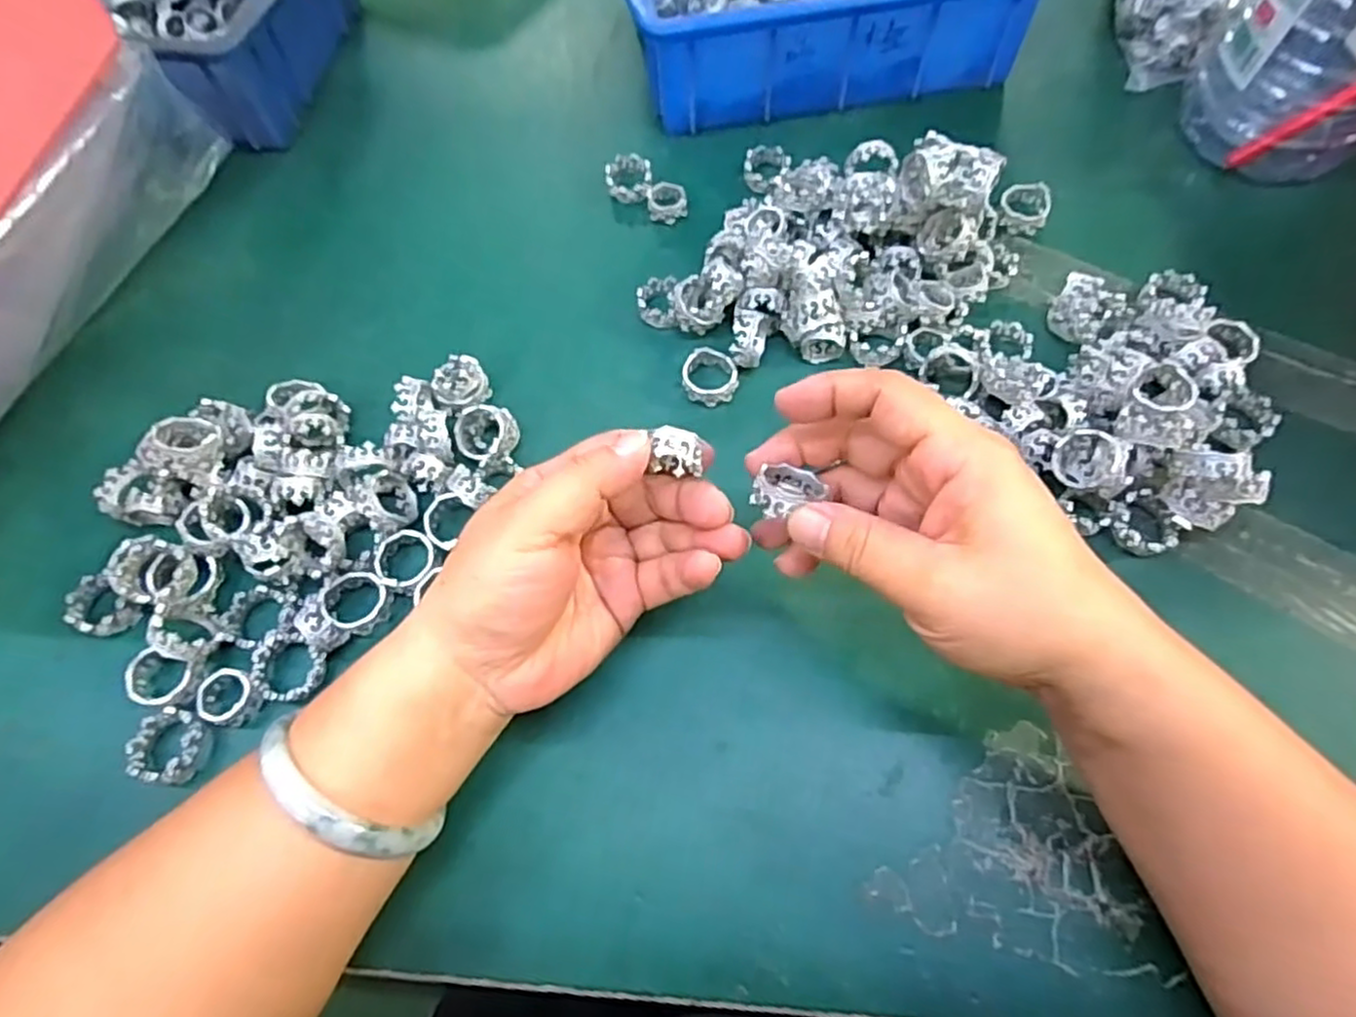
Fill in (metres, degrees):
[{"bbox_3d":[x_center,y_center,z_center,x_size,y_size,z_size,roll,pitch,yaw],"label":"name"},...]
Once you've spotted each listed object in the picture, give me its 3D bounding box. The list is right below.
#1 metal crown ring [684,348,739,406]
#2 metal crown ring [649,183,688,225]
[{"bbox_3d":[0.017,-0.066,0.360,0.028,0.014,0.028,-1,65,1],"label":"metal crown ring"},{"bbox_3d":[-0.006,-0.178,0.417,0.022,0.013,0.021,-1,65,1],"label":"metal crown ring"}]

